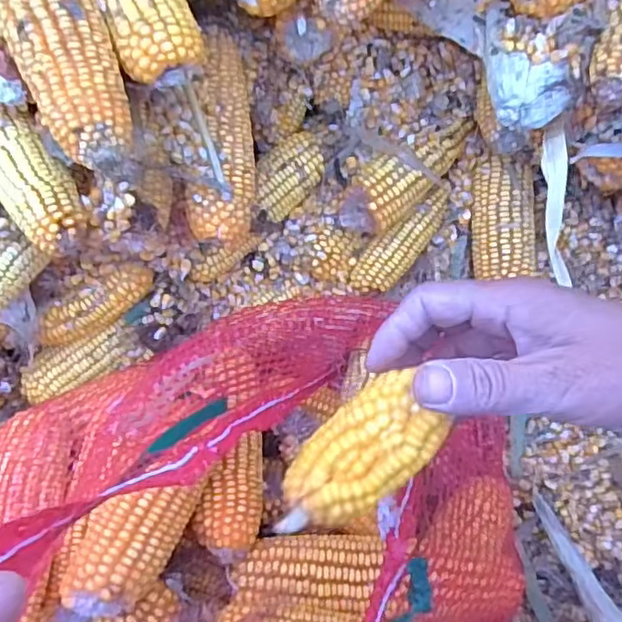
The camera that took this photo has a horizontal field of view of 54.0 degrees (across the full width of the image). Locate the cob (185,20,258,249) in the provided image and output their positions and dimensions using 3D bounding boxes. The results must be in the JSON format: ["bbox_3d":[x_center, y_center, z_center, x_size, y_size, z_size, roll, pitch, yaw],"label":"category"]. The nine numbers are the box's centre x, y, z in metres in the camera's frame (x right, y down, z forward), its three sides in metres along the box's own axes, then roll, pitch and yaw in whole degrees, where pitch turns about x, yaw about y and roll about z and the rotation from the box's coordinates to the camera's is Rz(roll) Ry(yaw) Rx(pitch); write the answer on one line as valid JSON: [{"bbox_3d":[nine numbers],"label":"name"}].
[{"bbox_3d":[-0.059,-0.121,0.422,0.043,0.040,0.140,6,86,4],"label":"cob"}]

